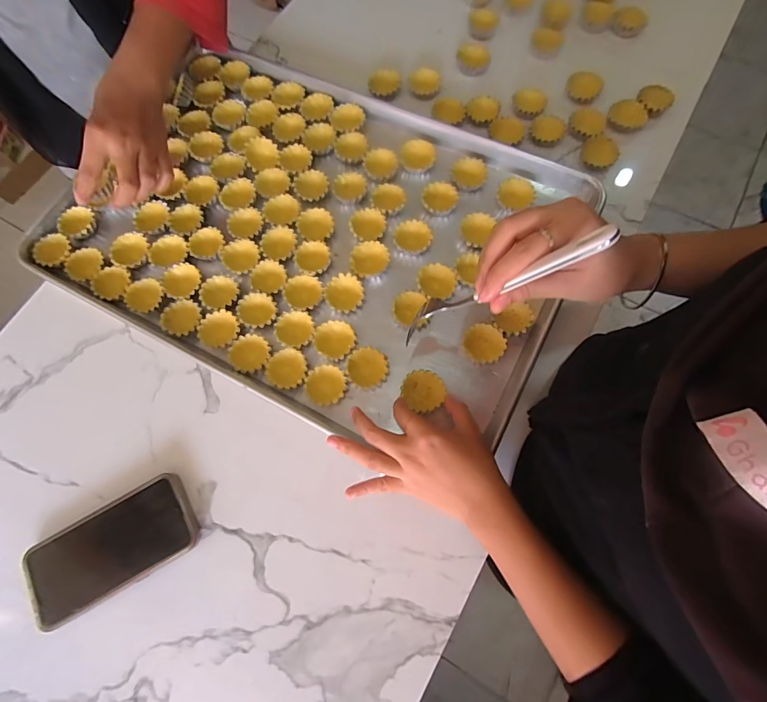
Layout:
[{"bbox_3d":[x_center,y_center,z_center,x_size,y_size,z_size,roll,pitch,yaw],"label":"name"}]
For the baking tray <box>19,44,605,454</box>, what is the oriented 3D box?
[{"bbox_3d":[-0.081,-0.147,0.491,0.578,0.034,0.401,26,76,10],"label":"baking tray"}]

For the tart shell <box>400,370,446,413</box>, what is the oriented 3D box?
[{"bbox_3d":[0.042,0.043,0.425,0.044,0.016,0.040,23,76,8],"label":"tart shell"}]

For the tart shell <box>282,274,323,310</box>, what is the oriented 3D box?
[{"bbox_3d":[-0.094,-0.068,0.469,0.044,0.018,0.042,-41,76,-10],"label":"tart shell"}]

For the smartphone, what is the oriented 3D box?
[{"bbox_3d":[-0.271,0.194,0.395,0.160,0.013,0.083,-30,74,-7],"label":"smartphone"}]

